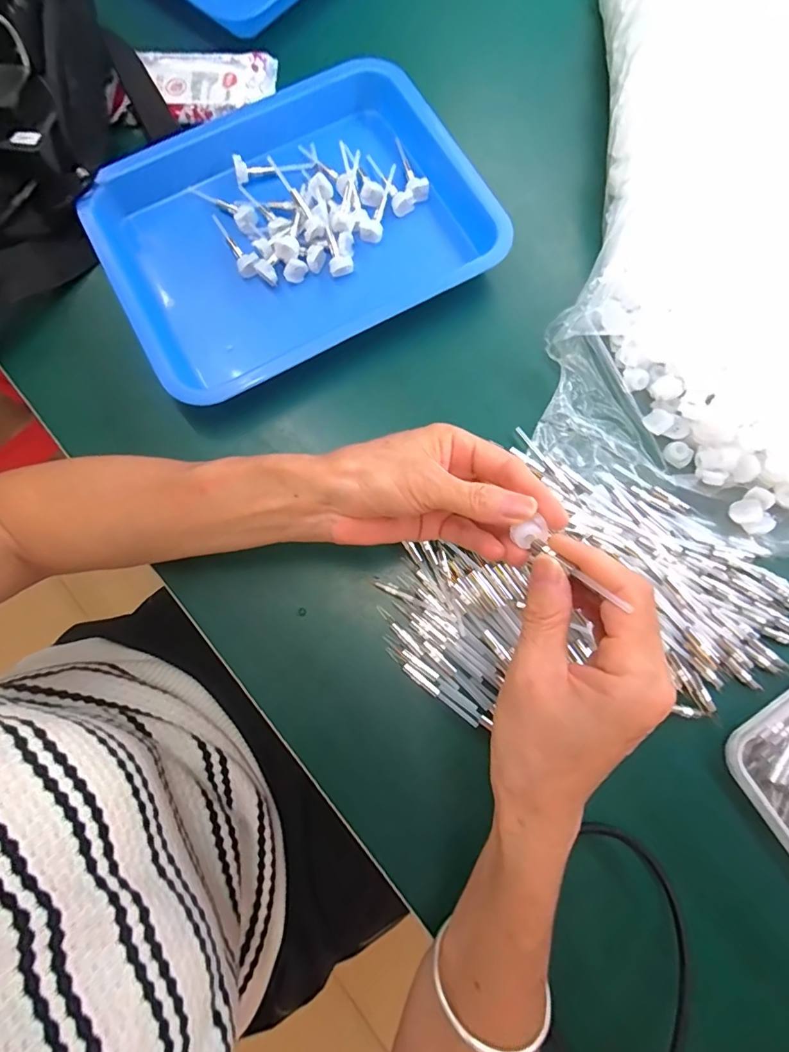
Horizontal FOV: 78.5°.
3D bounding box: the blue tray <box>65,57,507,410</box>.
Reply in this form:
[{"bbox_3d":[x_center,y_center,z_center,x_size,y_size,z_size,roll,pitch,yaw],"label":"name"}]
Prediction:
[{"bbox_3d":[-0.077,-0.233,0.381,0.289,0.040,0.219,-28,79,-4],"label":"blue tray"}]

